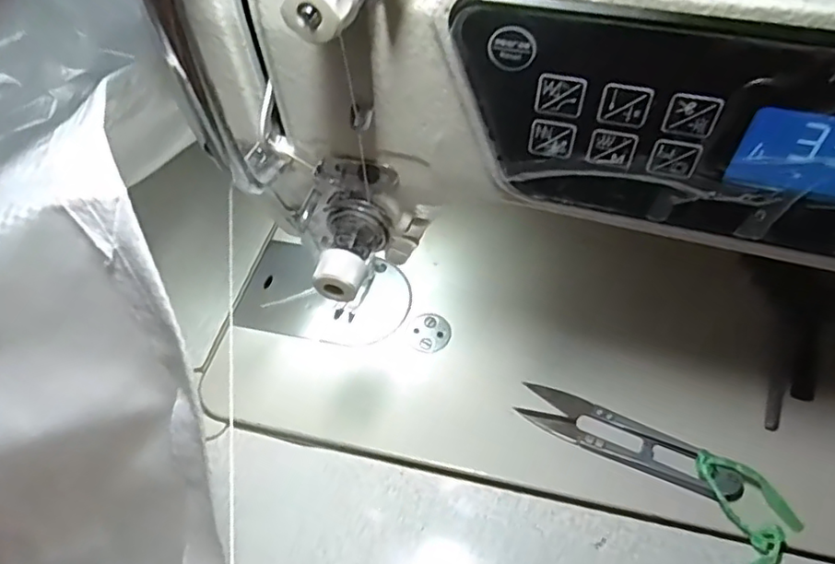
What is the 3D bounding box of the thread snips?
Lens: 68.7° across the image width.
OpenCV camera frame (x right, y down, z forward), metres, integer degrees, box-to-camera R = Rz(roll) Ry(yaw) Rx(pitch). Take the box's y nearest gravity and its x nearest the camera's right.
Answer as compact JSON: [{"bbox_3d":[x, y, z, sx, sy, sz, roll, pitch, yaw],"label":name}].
[{"bbox_3d":[0.099,0.074,0.289,0.101,0.008,0.023,22,59,17],"label":"thread snips"}]

